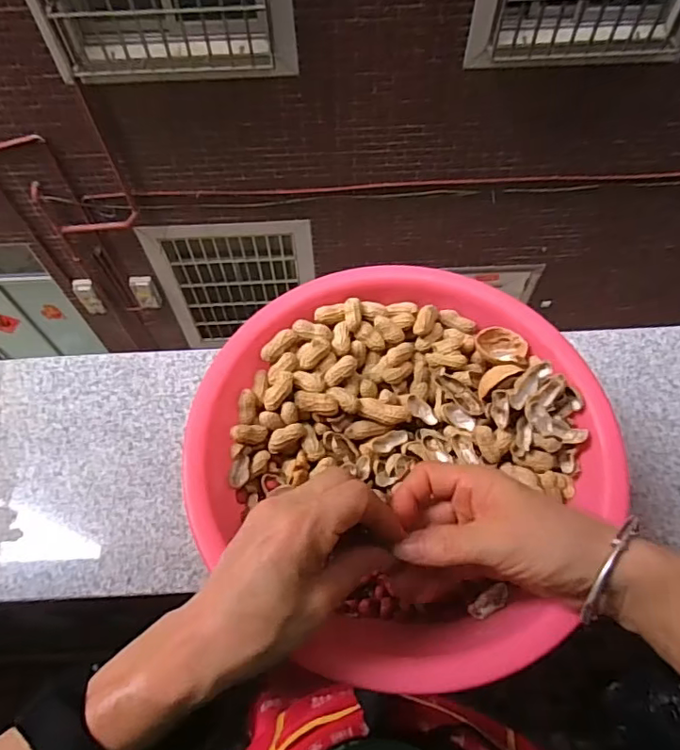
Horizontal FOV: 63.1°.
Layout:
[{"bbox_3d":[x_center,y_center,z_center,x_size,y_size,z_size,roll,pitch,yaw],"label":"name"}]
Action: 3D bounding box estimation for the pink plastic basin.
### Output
[{"bbox_3d":[0.040,0.060,0.381,0.261,0.086,0.264,-3,62,-1],"label":"pink plastic basin"}]

